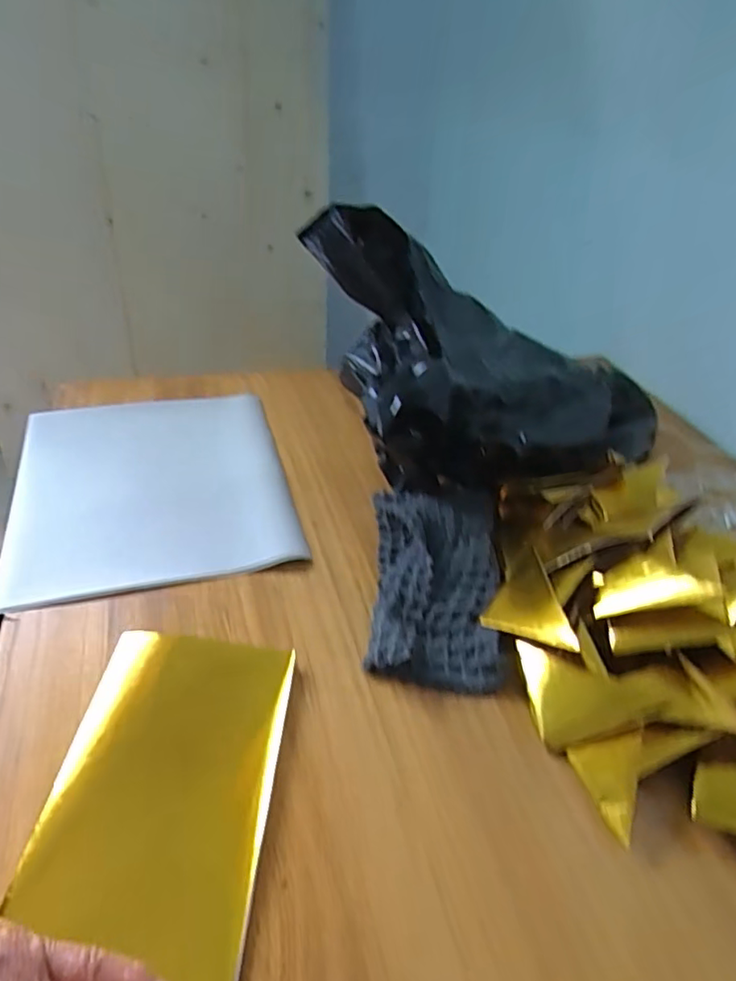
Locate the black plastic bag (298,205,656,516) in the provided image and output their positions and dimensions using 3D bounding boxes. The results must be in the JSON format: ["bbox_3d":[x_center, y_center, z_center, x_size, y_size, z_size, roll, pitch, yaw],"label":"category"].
[{"bbox_3d":[0.117,-0.141,0.566,0.297,0.164,0.321,-9,41,-18],"label":"black plastic bag"}]

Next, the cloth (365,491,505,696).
[{"bbox_3d":[0.050,0.058,0.432,0.090,0.025,0.183,5,38,-1],"label":"cloth"}]

